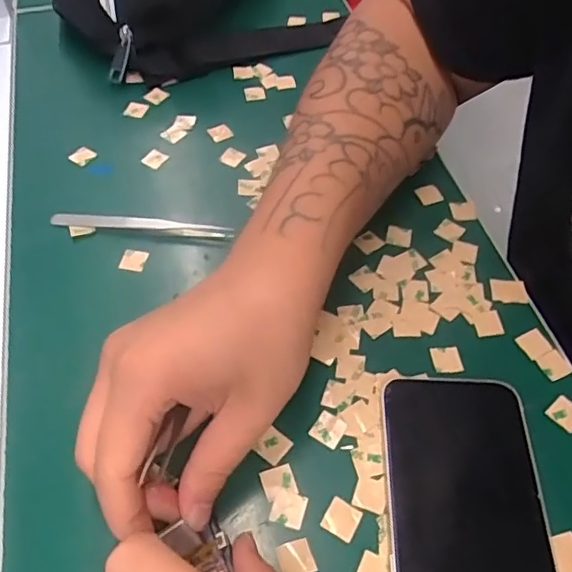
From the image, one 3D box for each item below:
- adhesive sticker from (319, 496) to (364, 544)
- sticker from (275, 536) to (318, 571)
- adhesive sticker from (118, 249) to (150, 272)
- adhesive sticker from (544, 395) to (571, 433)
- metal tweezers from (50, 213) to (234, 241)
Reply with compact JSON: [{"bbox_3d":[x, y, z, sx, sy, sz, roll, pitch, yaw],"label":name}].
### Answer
[{"bbox_3d":[0.026,0.107,0.266,0.015,0.004,0.015,27,60,19],"label":"adhesive sticker"},{"bbox_3d":[0.004,0.121,0.255,0.016,0.004,0.015,-18,59,-5],"label":"sticker"},{"bbox_3d":[-0.094,-0.016,0.356,0.016,0.004,0.014,11,65,0],"label":"adhesive sticker"},{"bbox_3d":[0.145,0.066,0.297,0.015,0.004,0.016,-37,59,-18],"label":"adhesive sticker"},{"bbox_3d":[-0.093,-0.040,0.367,0.118,0.005,0.009,5,54,5],"label":"metal tweezers"}]

